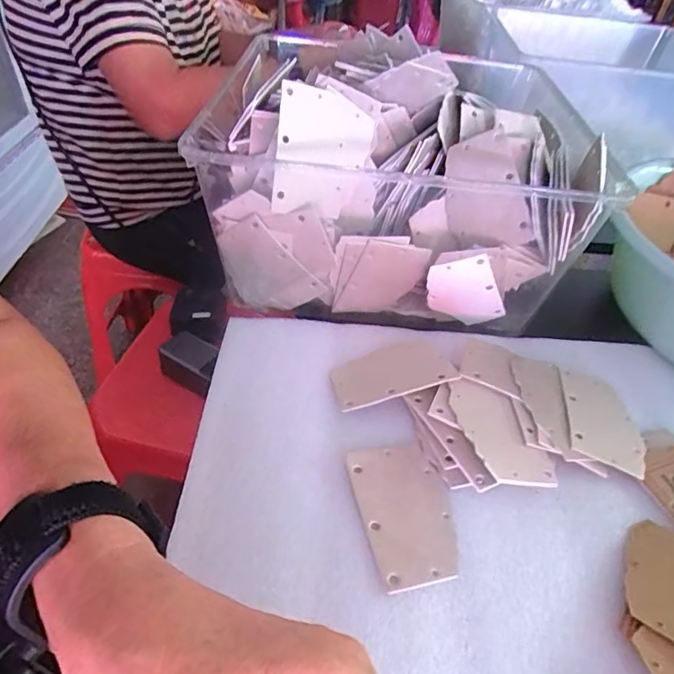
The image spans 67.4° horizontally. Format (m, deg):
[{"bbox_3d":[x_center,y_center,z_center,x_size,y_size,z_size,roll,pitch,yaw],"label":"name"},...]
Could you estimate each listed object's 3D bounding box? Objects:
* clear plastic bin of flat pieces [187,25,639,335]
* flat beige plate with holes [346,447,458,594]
[{"bbox_3d":[0.040,-0.112,0.406,0.291,0.151,0.166,9,44,5],"label":"clear plastic bin of flat pieces"},{"bbox_3d":[0.042,0.101,0.298,0.055,0.005,0.083,-8,45,-14],"label":"flat beige plate with holes"}]

